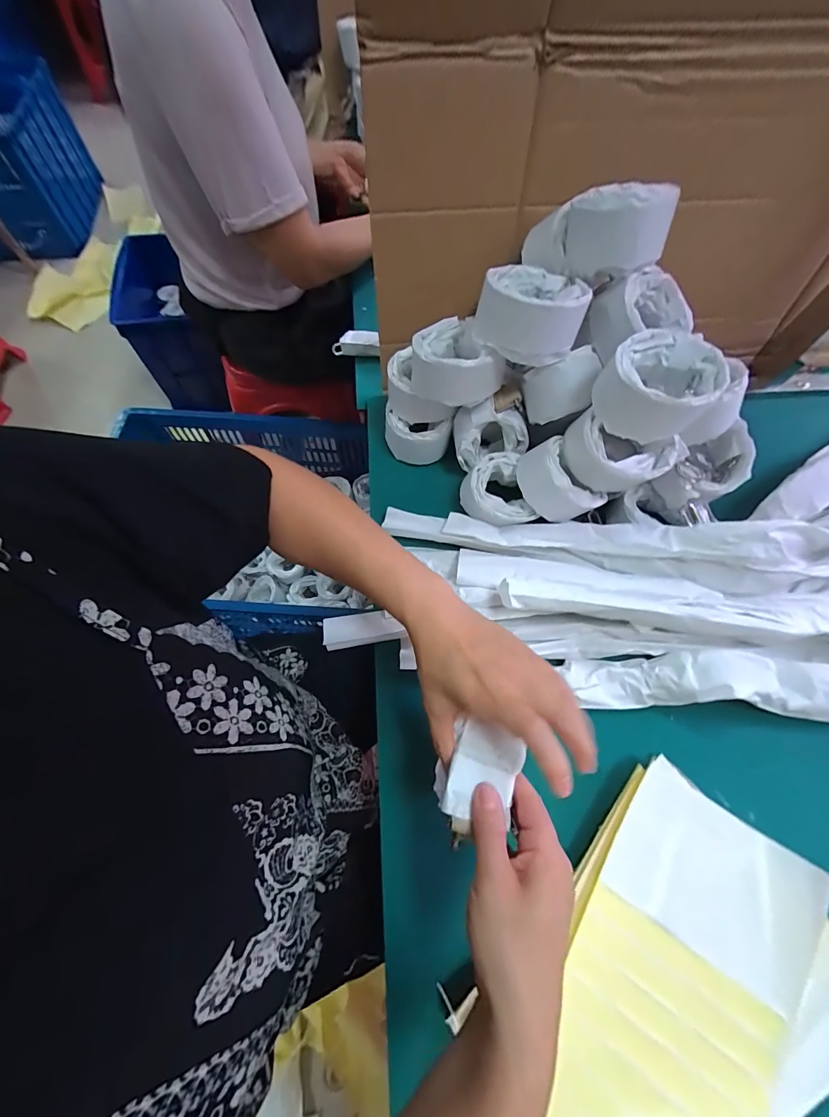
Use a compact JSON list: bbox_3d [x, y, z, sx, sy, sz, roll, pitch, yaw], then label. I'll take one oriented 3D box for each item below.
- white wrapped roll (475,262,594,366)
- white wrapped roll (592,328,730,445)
[{"bbox_3d":[0.110,-0.234,0.368,0.095,0.050,0.091,19,67,6],"label":"white wrapped roll"},{"bbox_3d":[0.228,-0.160,0.367,0.094,0.051,0.089,1,67,-2],"label":"white wrapped roll"}]

